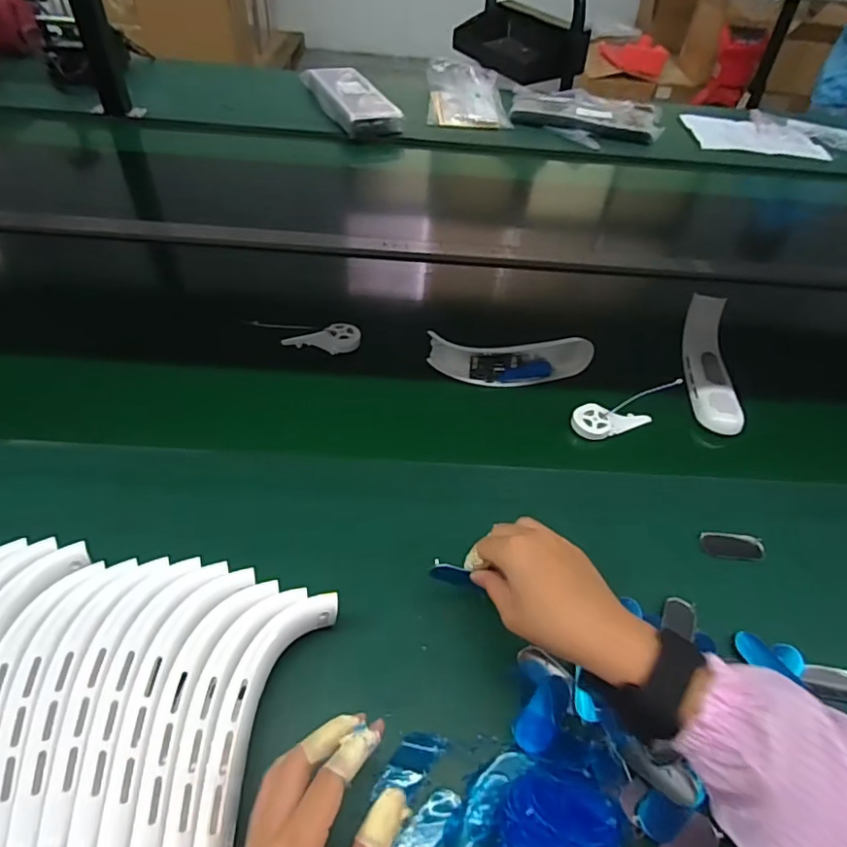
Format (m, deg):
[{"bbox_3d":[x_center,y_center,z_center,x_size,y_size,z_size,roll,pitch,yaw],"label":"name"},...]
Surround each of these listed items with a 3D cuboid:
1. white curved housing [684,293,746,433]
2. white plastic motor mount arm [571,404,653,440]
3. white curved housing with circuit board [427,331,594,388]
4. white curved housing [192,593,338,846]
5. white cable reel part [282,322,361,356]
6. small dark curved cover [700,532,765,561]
[{"bbox_3d":[0.359,-0.076,0.673,0.047,0.056,0.200,10,47,2],"label":"white curved housing"},{"bbox_3d":[0.214,-0.006,0.626,0.088,0.015,0.045,-16,51,-21],"label":"white plastic motor mount arm"},{"bbox_3d":[0.109,-0.076,0.664,0.197,0.043,0.050,2,47,-5],"label":"white curved housing with circuit board"},{"bbox_3d":[-0.113,0.202,0.359,0.047,0.034,0.195,14,47,6],"label":"white curved housing"},{"bbox_3d":[-0.125,-0.104,0.682,0.092,0.018,0.039,-13,50,-18],"label":"white cable reel part"},{"bbox_3d":[0.294,0.117,0.519,0.056,0.011,0.026,5,47,-3],"label":"small dark curved cover"}]

